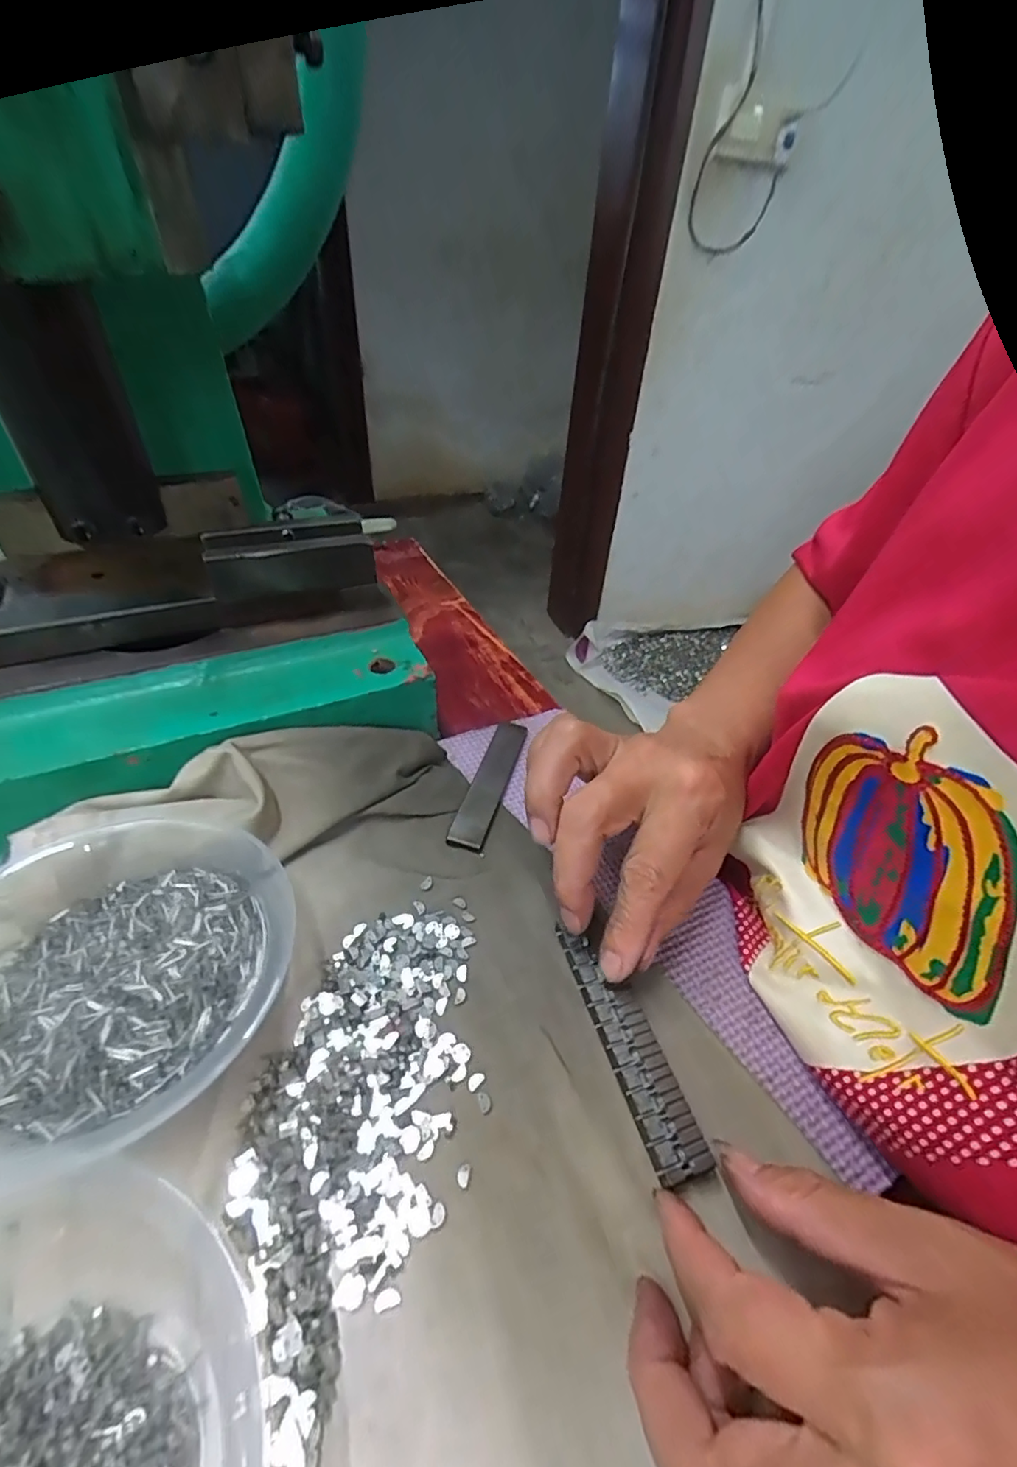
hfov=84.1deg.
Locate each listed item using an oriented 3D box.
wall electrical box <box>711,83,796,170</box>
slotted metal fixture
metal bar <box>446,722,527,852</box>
[{"bbox_3d":[0.427,-1.036,0.969,0.177,0.074,0.039,-20,44,-28],"label":"wall electrical box"},{"bbox_3d":[0.044,0.115,0.216,0.021,0.004,0.091,-12,45,-19],"label":"slotted metal fixture"},{"bbox_3d":[-0.010,0.026,0.320,0.018,0.007,0.101,13,42,9],"label":"metal bar"}]

